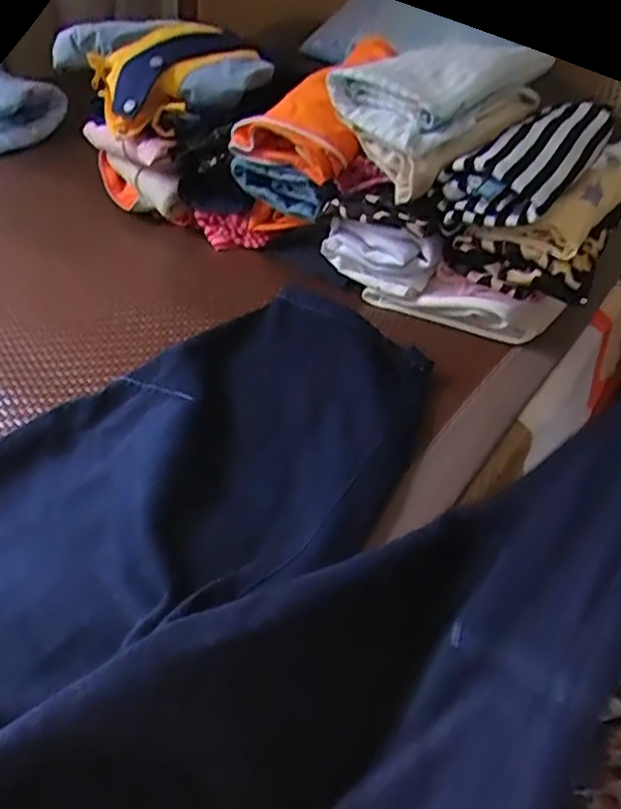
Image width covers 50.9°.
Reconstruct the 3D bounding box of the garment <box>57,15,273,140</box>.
[{"bbox_3d":[-0.179,-0.405,0.807,0.240,0.098,0.228,-9,39,-14],"label":"garment"}]

